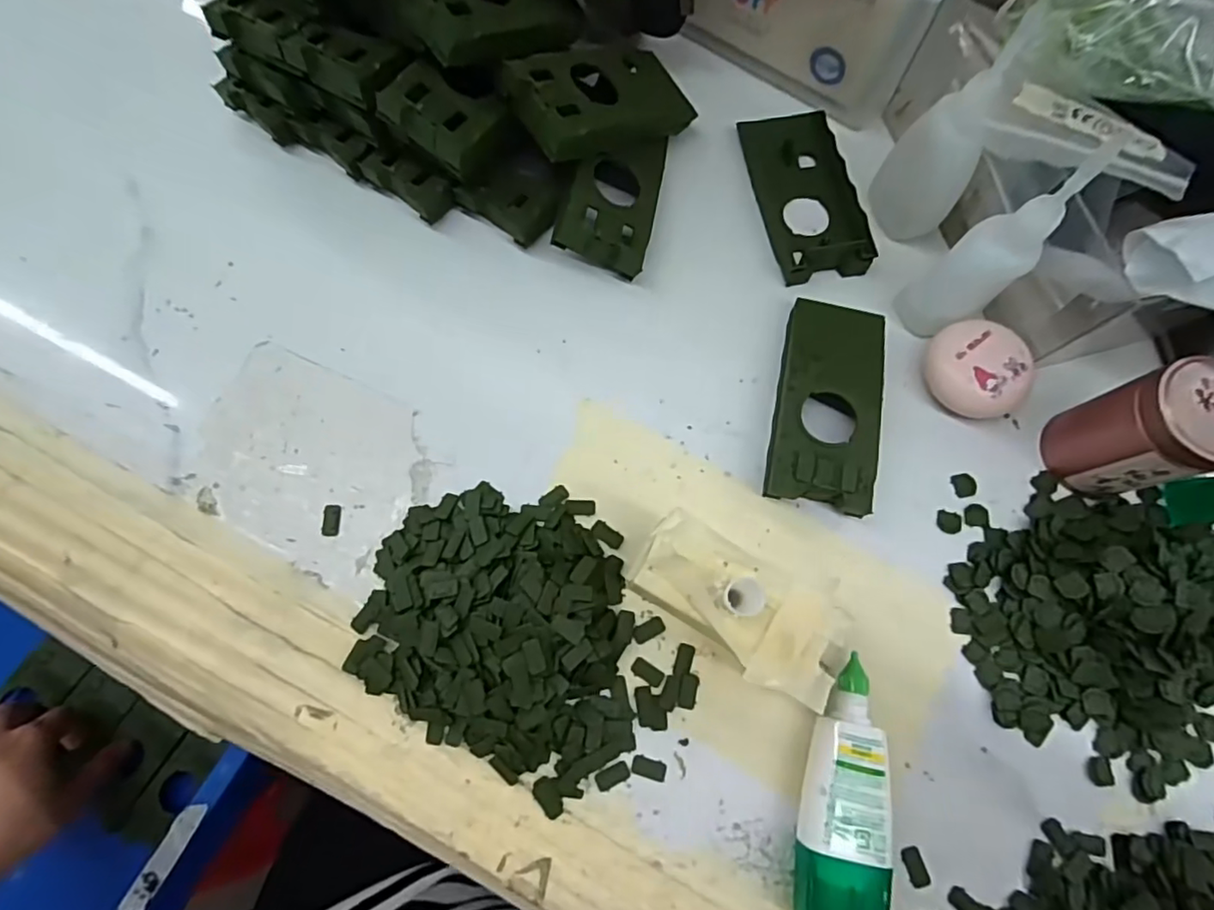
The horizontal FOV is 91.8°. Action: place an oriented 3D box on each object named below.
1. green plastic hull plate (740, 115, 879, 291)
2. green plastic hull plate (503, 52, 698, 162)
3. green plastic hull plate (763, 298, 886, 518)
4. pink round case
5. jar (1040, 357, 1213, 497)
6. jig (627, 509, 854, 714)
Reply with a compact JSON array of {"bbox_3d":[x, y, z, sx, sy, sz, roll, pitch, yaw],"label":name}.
[{"bbox_3d":[0.108,-0.143,0.317,0.046,0.015,0.102,-10,75,-4],"label":"green plastic hull plate"},{"bbox_3d":[0.002,-0.177,0.294,0.105,0.021,0.043,-33,76,-34],"label":"green plastic hull plate"},{"bbox_3d":[0.106,-0.026,0.282,0.046,0.021,0.103,13,74,3],"label":"green plastic hull plate"},{"bbox_3d":[0.179,-0.041,0.285,0.040,0.022,0.047,-36,78,-10],"label":"pink round case"},{"bbox_3d":[0.234,-0.008,0.256,0.039,0.065,0.042,-8,74,-3],"label":"jar"},{"bbox_3d":[0.057,0.061,0.245,0.092,0.041,0.051,33,76,8],"label":"jig"}]

